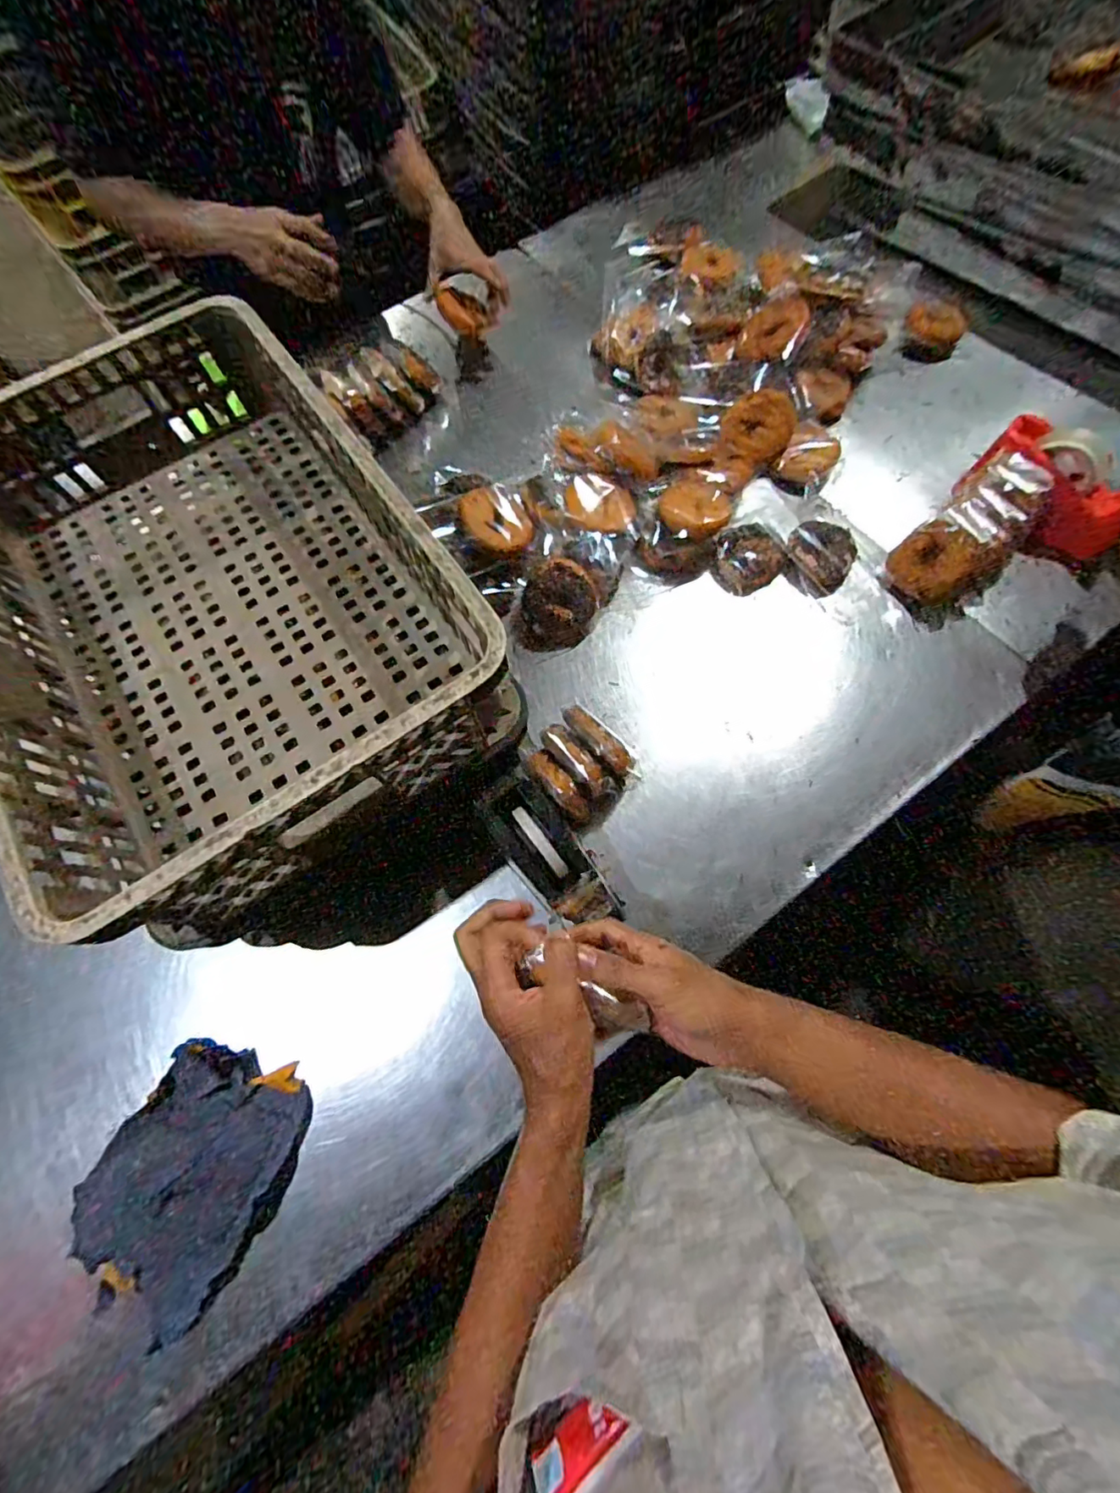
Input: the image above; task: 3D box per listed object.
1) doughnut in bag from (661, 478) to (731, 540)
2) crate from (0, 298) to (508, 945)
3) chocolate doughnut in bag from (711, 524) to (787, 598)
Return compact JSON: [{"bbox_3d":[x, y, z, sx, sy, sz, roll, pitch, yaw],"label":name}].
[{"bbox_3d":[0.183,-0.321,0.754,0.090,0.036,0.091,-1,68,2],"label":"doughnut in bag"},{"bbox_3d":[-0.373,-0.173,0.581,0.410,0.161,0.631,-34,71,-10],"label":"crate"},{"bbox_3d":[0.258,-0.261,0.768,0.097,0.025,0.093,-1,68,2],"label":"chocolate doughnut in bag"}]

